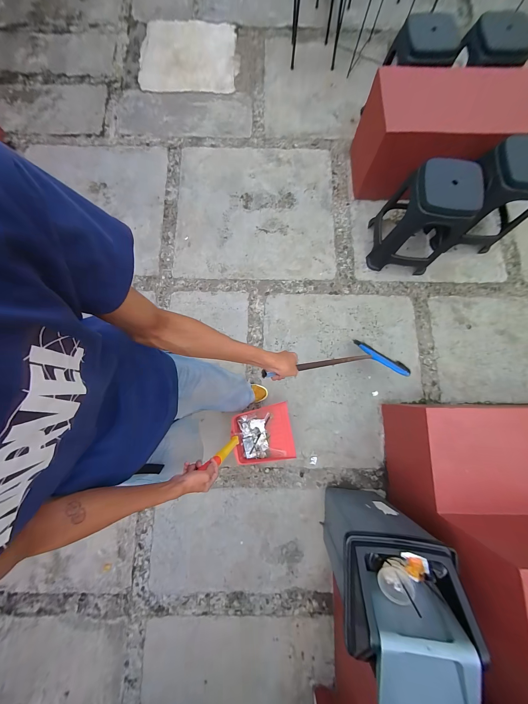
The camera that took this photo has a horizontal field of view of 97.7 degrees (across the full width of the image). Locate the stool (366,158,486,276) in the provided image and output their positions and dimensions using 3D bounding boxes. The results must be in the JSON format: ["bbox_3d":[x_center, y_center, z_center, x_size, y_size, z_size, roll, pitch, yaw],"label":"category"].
[{"bbox_3d":[0.813,-0.697,1.195,0.342,0.512,0.353,13,80,3],"label":"stool"}]

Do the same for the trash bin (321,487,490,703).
[{"bbox_3d":[0.421,0.786,0.874,0.309,0.644,0.323,4,80,0],"label":"trash bin"}]

